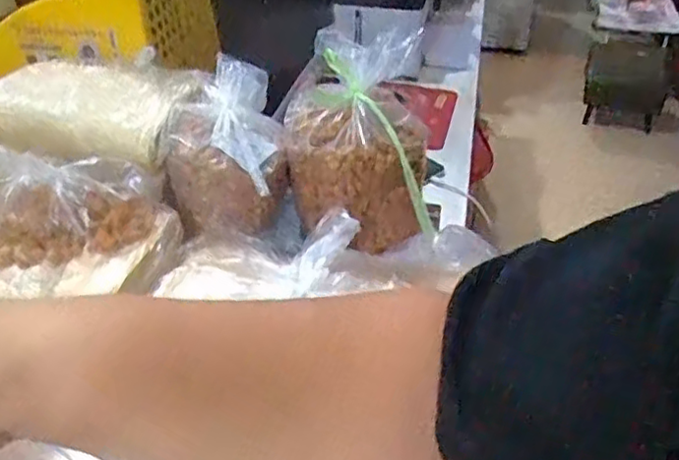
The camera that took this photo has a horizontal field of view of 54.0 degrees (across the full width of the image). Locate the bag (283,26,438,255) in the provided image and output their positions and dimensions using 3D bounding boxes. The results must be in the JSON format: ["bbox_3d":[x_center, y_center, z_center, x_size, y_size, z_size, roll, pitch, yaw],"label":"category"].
[{"bbox_3d":[0.020,-0.096,0.781,0.166,0.222,0.171,-1,38,-2],"label":"bag"}]

